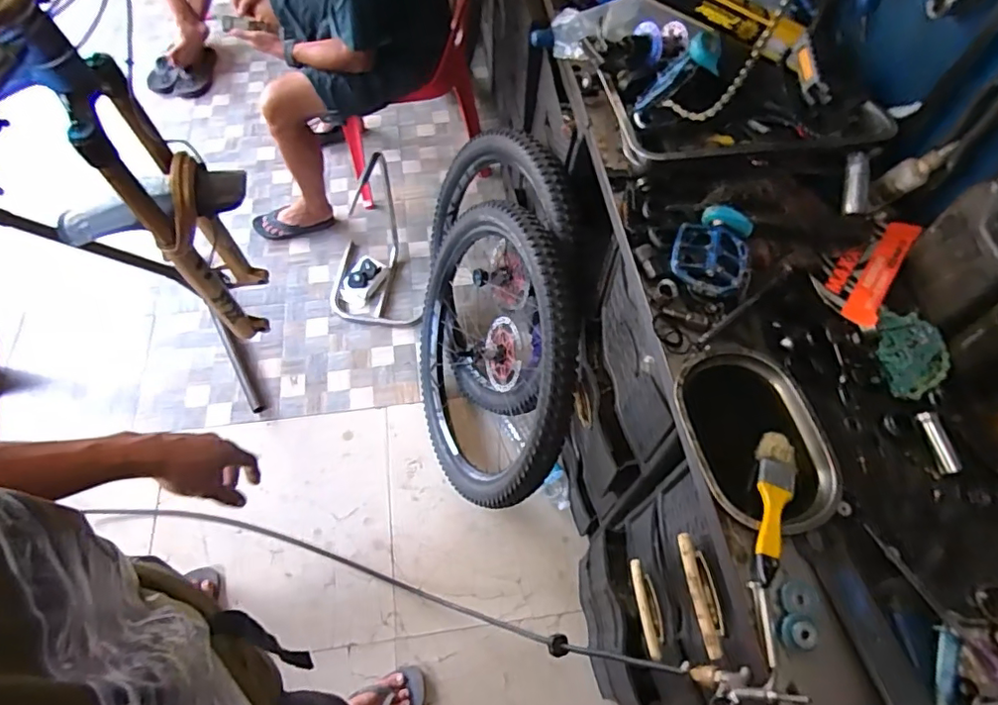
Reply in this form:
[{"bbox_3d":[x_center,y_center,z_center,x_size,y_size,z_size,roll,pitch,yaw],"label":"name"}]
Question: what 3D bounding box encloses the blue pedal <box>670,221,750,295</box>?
[{"bbox_3d":[0.285,-0.130,0.744,0.102,0.030,0.102,26,65,12],"label":"blue pedal"}]

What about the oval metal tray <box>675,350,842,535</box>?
[{"bbox_3d":[0.294,0.096,0.641,0.153,0.024,0.214,-13,63,-8],"label":"oval metal tray"}]

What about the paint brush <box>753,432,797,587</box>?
[{"bbox_3d":[0.293,0.161,0.593,0.040,0.014,0.177,20,50,10],"label":"paint brush"}]

